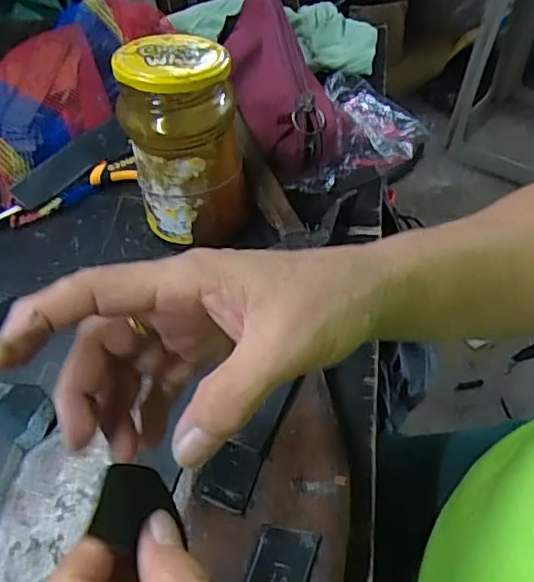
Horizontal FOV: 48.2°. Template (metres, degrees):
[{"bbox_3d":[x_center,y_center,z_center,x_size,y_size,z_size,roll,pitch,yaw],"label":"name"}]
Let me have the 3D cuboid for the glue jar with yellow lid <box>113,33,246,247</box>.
[{"bbox_3d":[-0.055,-0.099,0.412,0.073,0.133,0.066,-5,50,0],"label":"glue jar with yellow lid"}]

